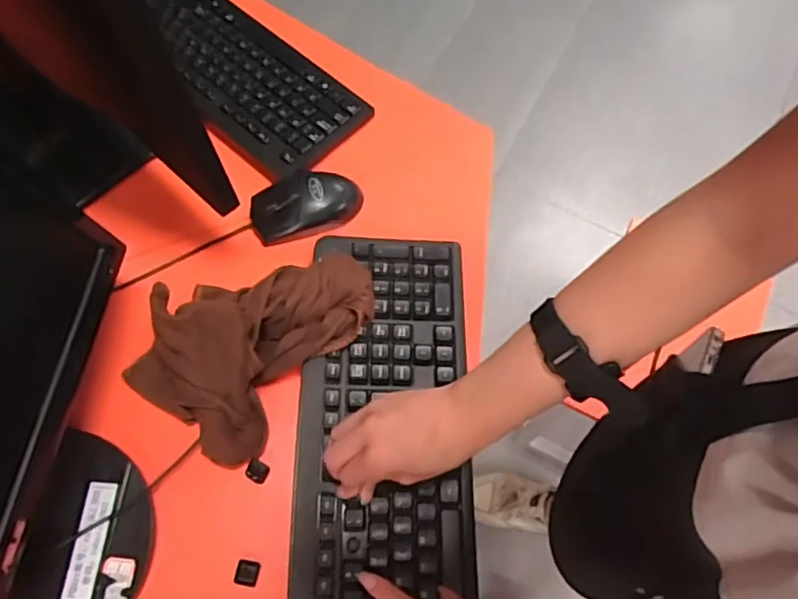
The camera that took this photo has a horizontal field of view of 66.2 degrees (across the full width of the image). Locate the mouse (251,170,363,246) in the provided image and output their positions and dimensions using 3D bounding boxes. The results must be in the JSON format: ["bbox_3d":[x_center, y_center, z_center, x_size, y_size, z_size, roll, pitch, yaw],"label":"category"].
[{"bbox_3d":[-0.091,-0.097,0.596,0.106,0.031,0.061,-13,67,-8],"label":"mouse"}]

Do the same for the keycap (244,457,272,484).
[{"bbox_3d":[-0.116,0.141,0.501,0.018,0.006,0.016,28,68,9],"label":"keycap"}]

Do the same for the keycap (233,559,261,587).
[{"bbox_3d":[-0.118,0.212,0.474,0.018,0.004,0.017,10,66,2],"label":"keycap"}]

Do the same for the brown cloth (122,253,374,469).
[{"bbox_3d":[-0.122,0.022,0.509,0.135,0.088,0.195,38,69,13],"label":"brown cloth"}]

